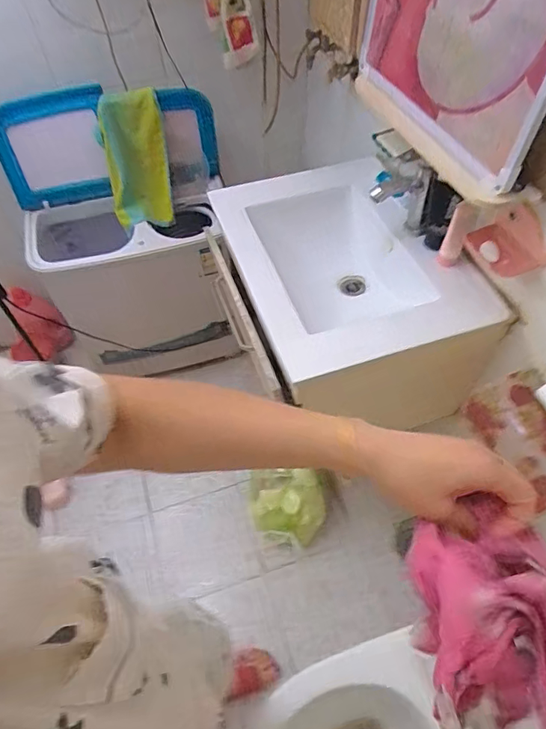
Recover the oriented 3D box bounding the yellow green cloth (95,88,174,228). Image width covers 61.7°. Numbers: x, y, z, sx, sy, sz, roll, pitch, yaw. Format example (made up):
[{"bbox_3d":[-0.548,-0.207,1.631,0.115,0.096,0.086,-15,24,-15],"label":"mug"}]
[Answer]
[{"bbox_3d":[-0.358,-0.518,1.196,0.171,0.327,0.086,-9,56,-7],"label":"yellow green cloth"}]

